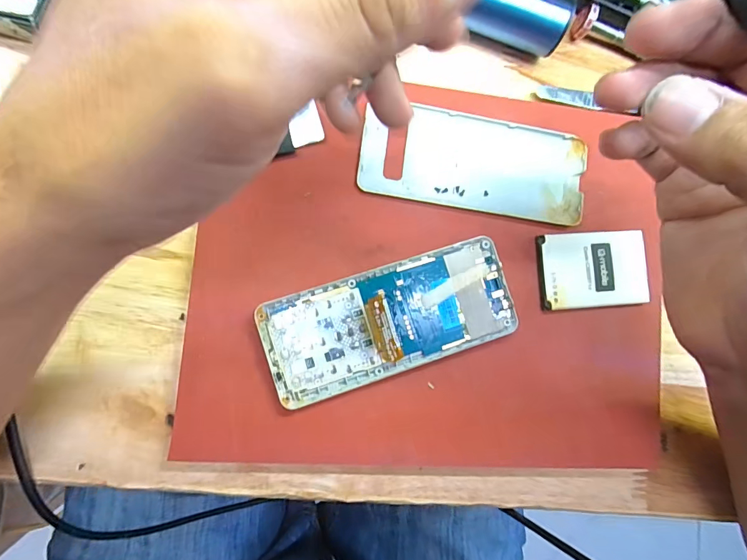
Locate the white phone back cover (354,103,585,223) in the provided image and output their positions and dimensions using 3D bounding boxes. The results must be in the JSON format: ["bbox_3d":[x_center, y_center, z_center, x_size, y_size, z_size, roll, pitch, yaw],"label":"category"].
[{"bbox_3d":[0.053,-0.061,0.208,0.120,0.006,0.047,8,85,-7],"label":"white phone back cover"}]

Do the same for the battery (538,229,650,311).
[{"bbox_3d":[0.114,-0.005,0.207,0.054,0.009,0.039,-4,85,-3],"label":"battery"}]

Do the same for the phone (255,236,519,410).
[{"bbox_3d":[0.009,0.019,0.192,0.120,0.010,0.050,-17,88,-9],"label":"phone"}]

